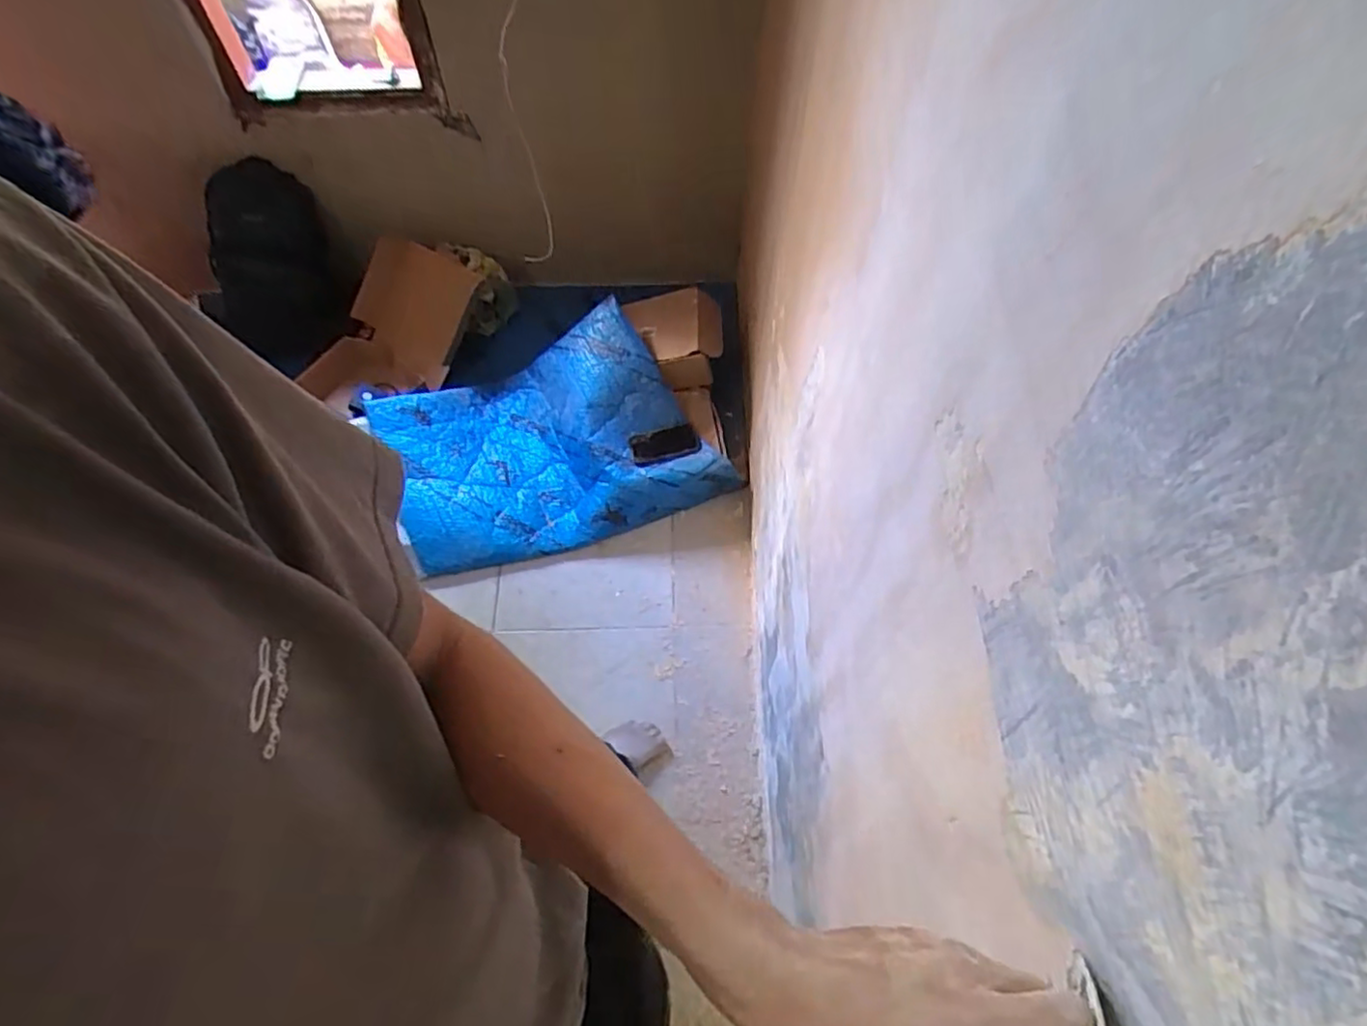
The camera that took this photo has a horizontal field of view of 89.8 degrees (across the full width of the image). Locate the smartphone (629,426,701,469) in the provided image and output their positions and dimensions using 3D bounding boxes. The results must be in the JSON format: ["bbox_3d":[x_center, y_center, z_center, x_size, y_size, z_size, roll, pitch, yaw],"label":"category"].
[{"bbox_3d":[-0.043,-0.163,1.652,0.166,0.014,0.089,-13,61,-7],"label":"smartphone"}]

